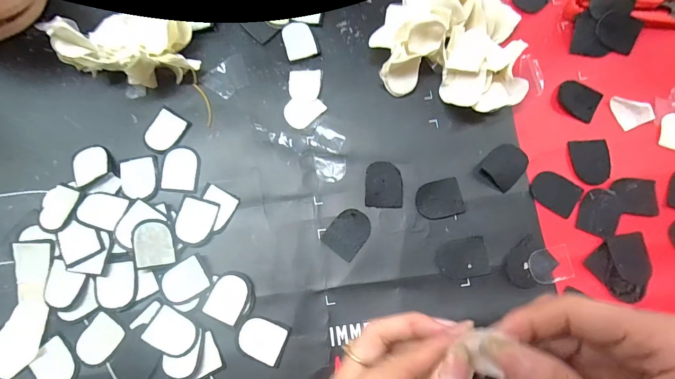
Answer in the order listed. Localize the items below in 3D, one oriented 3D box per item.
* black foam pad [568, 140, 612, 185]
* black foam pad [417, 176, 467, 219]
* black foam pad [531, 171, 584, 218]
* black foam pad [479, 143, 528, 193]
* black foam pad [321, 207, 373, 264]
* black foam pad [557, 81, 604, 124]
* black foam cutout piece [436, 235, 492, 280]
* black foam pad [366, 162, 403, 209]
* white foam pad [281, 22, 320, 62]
[{"bbox_3d":[0.190,-0.021,0.261,0.026,0.004,0.034,-1,78,0],"label":"black foam pad"},{"bbox_3d":[0.074,0.007,0.256,0.033,0.004,0.027,-13,79,-3],"label":"black foam pad"},{"bbox_3d":[0.160,0.002,0.256,0.033,0.004,0.026,35,80,7],"label":"black foam pad"},{"bbox_3d":[0.125,-0.018,0.261,0.027,0.004,0.034,43,81,8],"label":"black foam pad"},{"bbox_3d":[0.009,0.030,0.251,0.027,0.004,0.033,40,81,7],"label":"black foam pad"},{"bbox_3d":[0.186,-0.070,0.272,0.032,0.004,0.026,32,80,6],"label":"black foam pad"},{"bbox_3d":[0.089,0.049,0.247,0.035,0.004,0.027,-11,79,-2],"label":"black foam cutout piece"},{"bbox_3d":[0.034,-0.004,0.258,0.027,0.004,0.034,1,78,0],"label":"black foam pad"},{"bbox_3d":[-0.030,-0.120,0.282,0.024,0.004,0.030,-16,79,-3],"label":"white foam pad"}]

